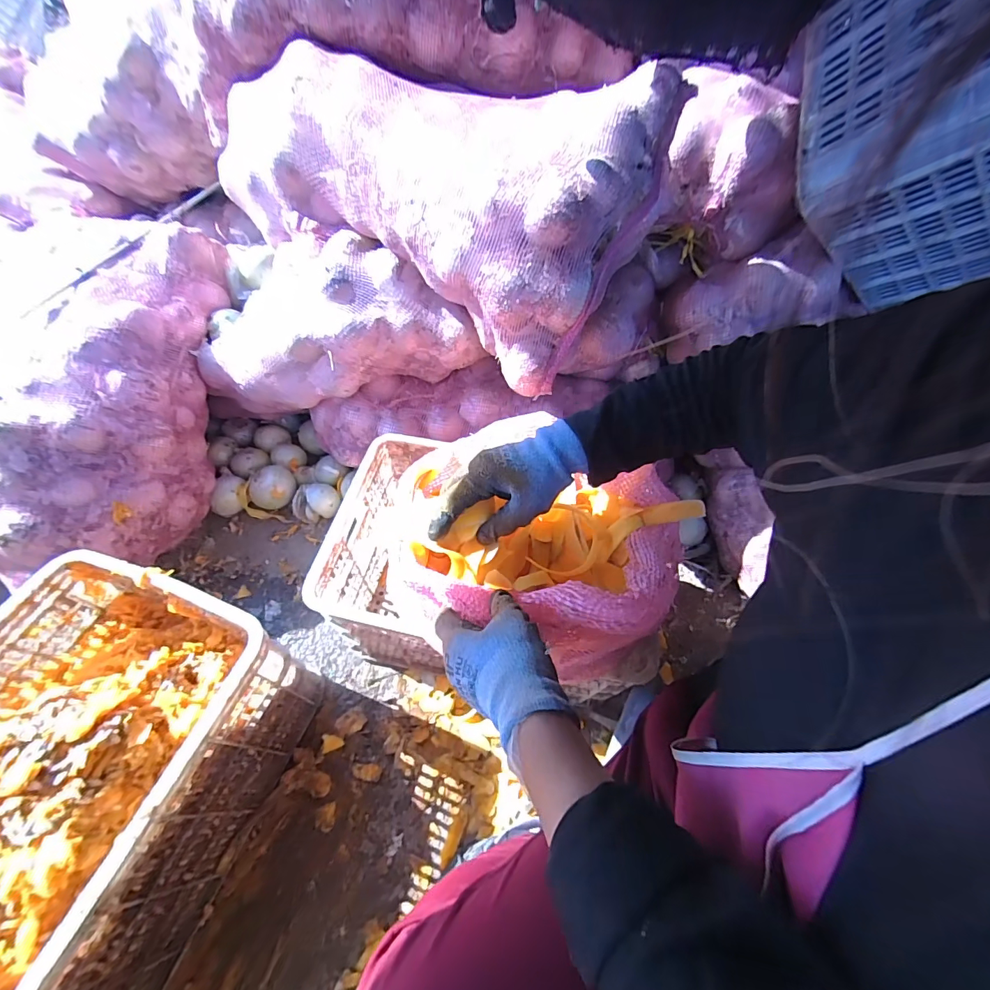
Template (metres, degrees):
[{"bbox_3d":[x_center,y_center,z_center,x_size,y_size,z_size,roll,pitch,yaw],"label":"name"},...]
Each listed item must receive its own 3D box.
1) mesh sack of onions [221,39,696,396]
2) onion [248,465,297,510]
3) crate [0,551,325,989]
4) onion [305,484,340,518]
[{"bbox_3d":[-0.124,-0.516,0.723,0.724,0.293,0.301,30,58,18],"label":"mesh sack of onions"},{"bbox_3d":[-0.500,-0.014,0.973,0.091,0.087,0.095,4,54,0],"label":"onion"},{"bbox_3d":[-0.535,0.393,0.548,0.337,0.298,0.502,17,55,10],"label":"crate"},{"bbox_3d":[-0.389,0.008,0.953,0.066,0.058,0.069,1,54,-2],"label":"onion"}]

